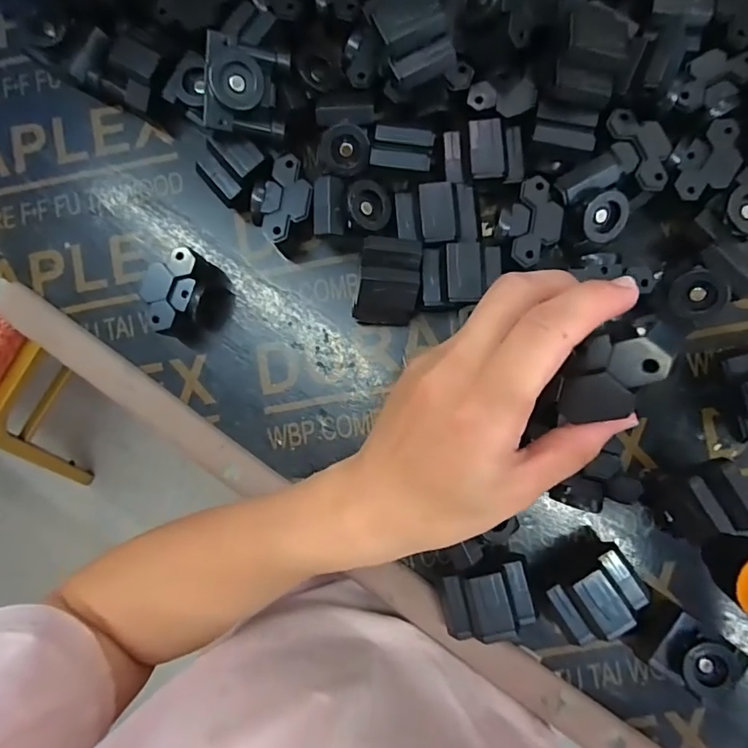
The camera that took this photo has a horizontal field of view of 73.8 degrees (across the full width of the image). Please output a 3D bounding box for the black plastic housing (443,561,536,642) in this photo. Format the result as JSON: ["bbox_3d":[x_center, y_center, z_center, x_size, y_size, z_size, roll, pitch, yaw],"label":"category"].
[{"bbox_3d":[0.073,0.145,0.322,0.054,0.035,0.040,-13,87,3],"label":"black plastic housing"}]

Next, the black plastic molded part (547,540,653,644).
[{"bbox_3d":[0.142,0.139,0.319,0.056,0.041,0.038,-37,86,2],"label":"black plastic molded part"}]

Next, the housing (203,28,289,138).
[{"bbox_3d":[-0.079,-0.178,0.311,0.051,0.040,0.052,8,89,4],"label":"housing"}]

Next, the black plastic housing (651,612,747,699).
[{"bbox_3d":[0.201,0.175,0.314,0.042,0.038,0.035,34,91,4],"label":"black plastic housing"}]

